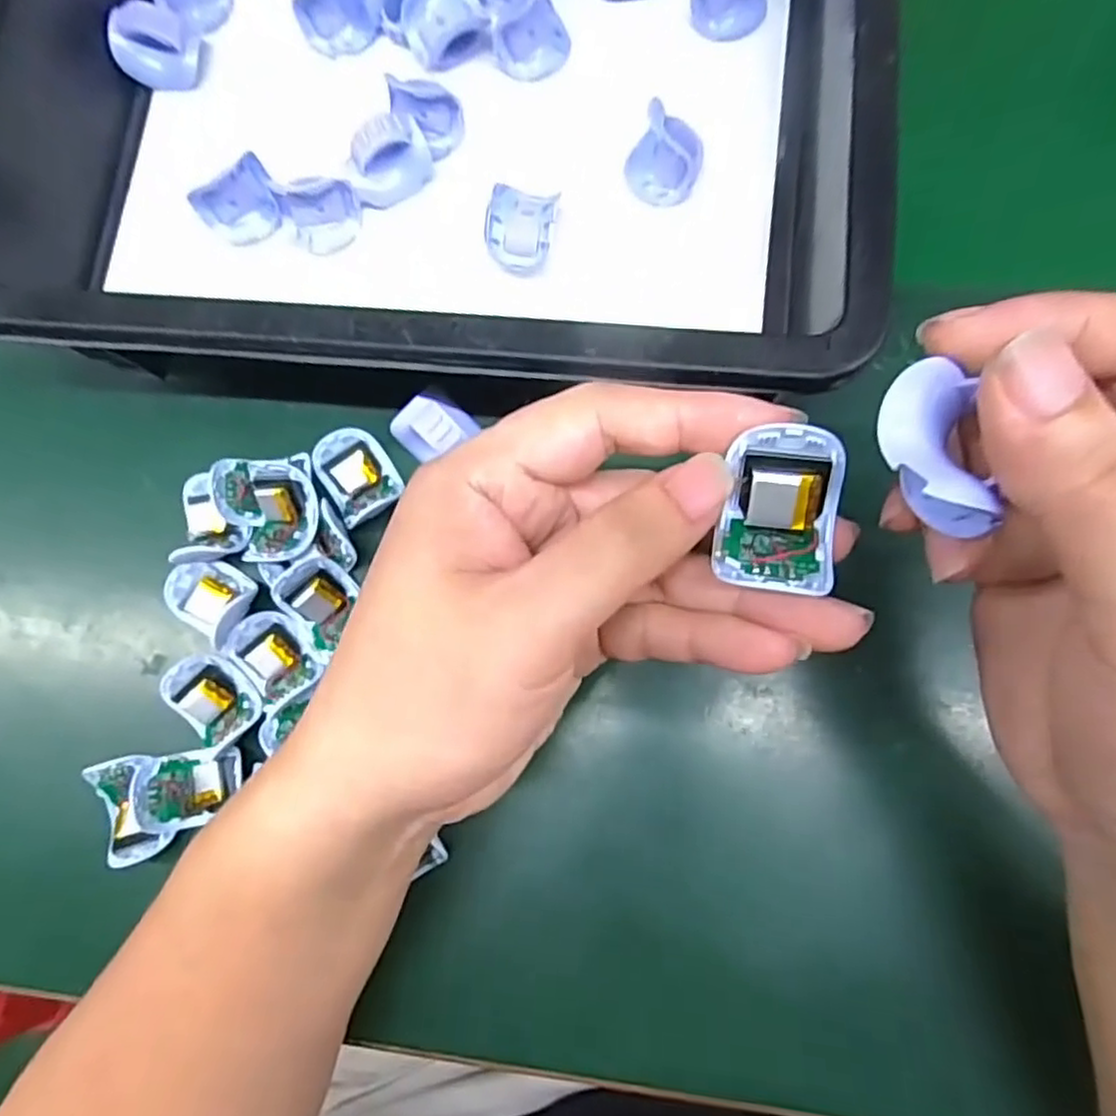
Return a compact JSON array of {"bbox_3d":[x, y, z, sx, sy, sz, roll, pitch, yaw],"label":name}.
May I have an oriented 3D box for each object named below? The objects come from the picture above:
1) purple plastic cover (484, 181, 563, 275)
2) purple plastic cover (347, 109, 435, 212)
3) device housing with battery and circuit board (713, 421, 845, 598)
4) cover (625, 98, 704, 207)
[{"bbox_3d":[-0.015,-0.144,0.303,0.028,0.018,0.036,6,81,6],"label":"purple plastic cover"},{"bbox_3d":[-0.077,-0.180,0.313,0.037,0.028,0.020,-25,79,0],"label":"purple plastic cover"},{"bbox_3d":[0.058,-0.012,0.177,0.029,0.015,0.040,7,84,7],"label":"device housing with battery and circuit board"},{"bbox_3d":[0.047,-0.178,0.305,0.034,0.025,0.029,15,82,7],"label":"cover"}]

